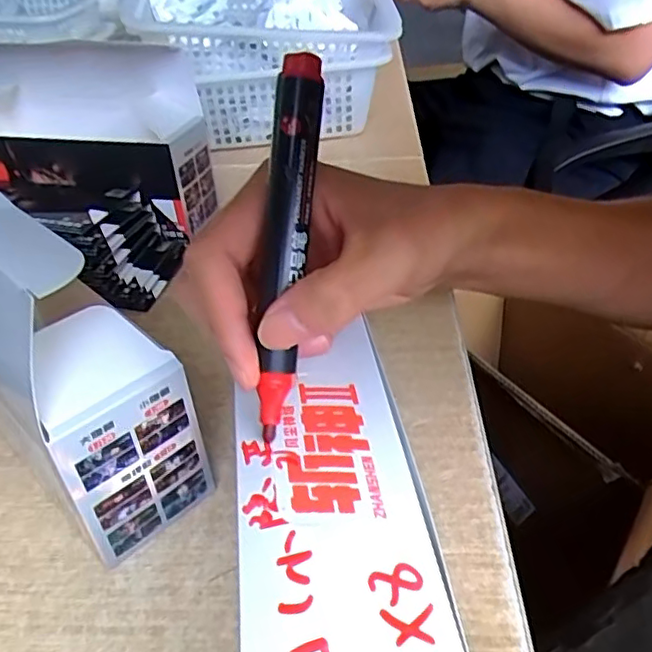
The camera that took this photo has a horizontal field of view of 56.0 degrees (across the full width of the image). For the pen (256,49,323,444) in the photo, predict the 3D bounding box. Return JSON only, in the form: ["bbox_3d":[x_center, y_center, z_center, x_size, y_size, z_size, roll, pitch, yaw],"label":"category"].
[{"bbox_3d":[-0.015,-0.026,0.207,0.019,0.125,0.019,6,6,13],"label":"pen"}]

